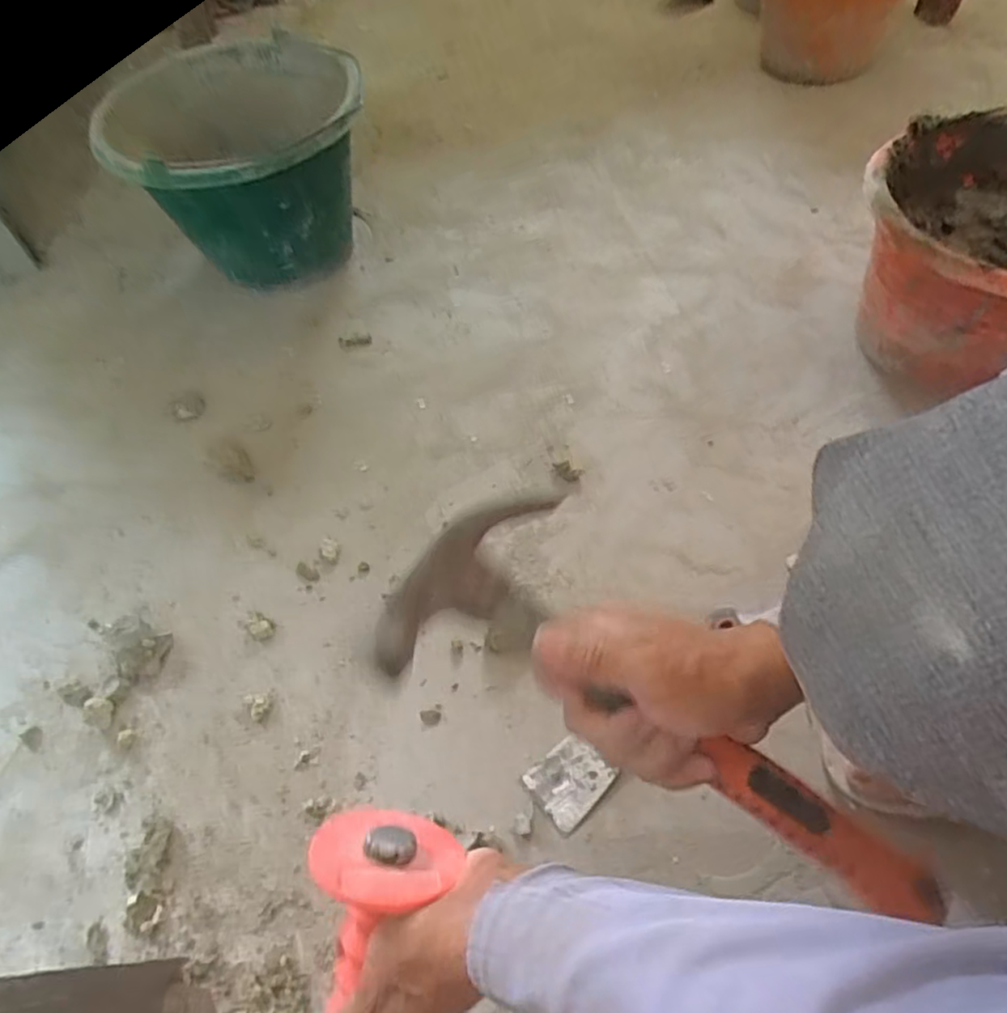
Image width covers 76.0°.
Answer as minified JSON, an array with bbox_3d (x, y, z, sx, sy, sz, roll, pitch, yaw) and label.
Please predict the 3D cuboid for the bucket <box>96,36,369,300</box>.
[{"bbox_3d":[-0.267,-0.359,0.696,0.245,0.190,0.263,0,57,1],"label":"bucket"}]

